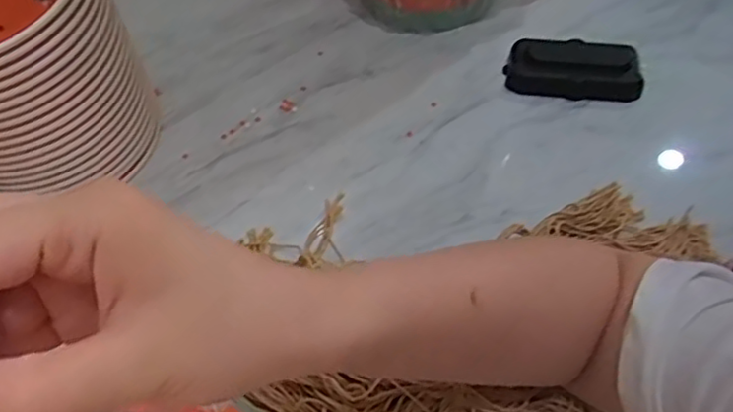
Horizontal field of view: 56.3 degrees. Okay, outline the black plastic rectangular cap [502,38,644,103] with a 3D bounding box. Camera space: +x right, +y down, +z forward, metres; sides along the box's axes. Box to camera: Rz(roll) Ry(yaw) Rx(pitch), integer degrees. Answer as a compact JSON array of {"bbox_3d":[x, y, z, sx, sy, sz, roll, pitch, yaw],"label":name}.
[{"bbox_3d":[0.173,-0.116,0.571,0.108,0.025,0.051,6,58,6],"label":"black plastic rectangular cap"}]

